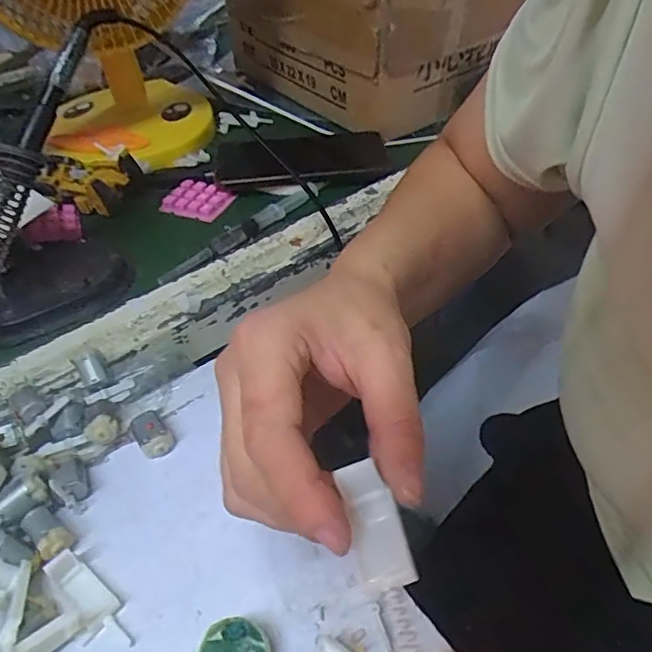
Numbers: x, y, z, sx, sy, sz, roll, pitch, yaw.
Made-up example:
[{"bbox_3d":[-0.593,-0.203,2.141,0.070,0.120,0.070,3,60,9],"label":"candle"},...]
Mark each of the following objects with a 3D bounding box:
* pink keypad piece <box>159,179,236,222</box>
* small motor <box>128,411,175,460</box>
[{"bbox_3d":[-0.120,-0.122,0.548,0.058,0.013,0.047,16,48,18],"label":"pink keypad piece"},{"bbox_3d":[-0.107,0.067,0.359,0.020,0.017,0.027,-27,49,-21],"label":"small motor"}]

